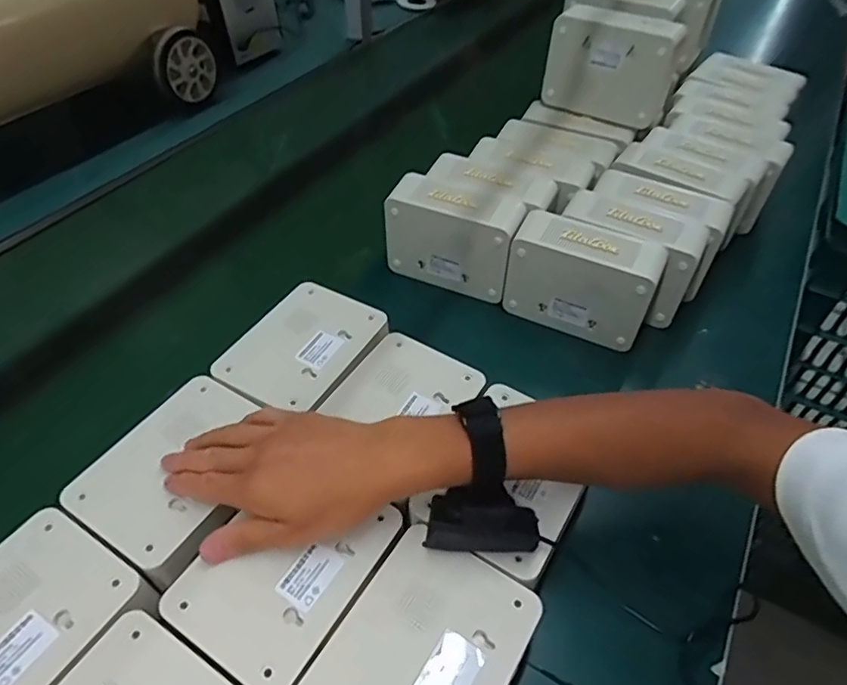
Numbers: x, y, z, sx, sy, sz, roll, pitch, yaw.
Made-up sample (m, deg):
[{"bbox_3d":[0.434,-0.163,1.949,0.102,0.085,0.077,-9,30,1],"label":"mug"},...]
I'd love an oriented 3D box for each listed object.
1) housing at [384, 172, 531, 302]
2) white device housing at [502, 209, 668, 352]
[{"bbox_3d":[0.033,-0.115,0.622,0.140,0.103,0.057,20,49,16],"label":"housing"},{"bbox_3d":[0.159,-0.062,0.578,0.139,0.104,0.053,21,49,17],"label":"white device housing"}]

